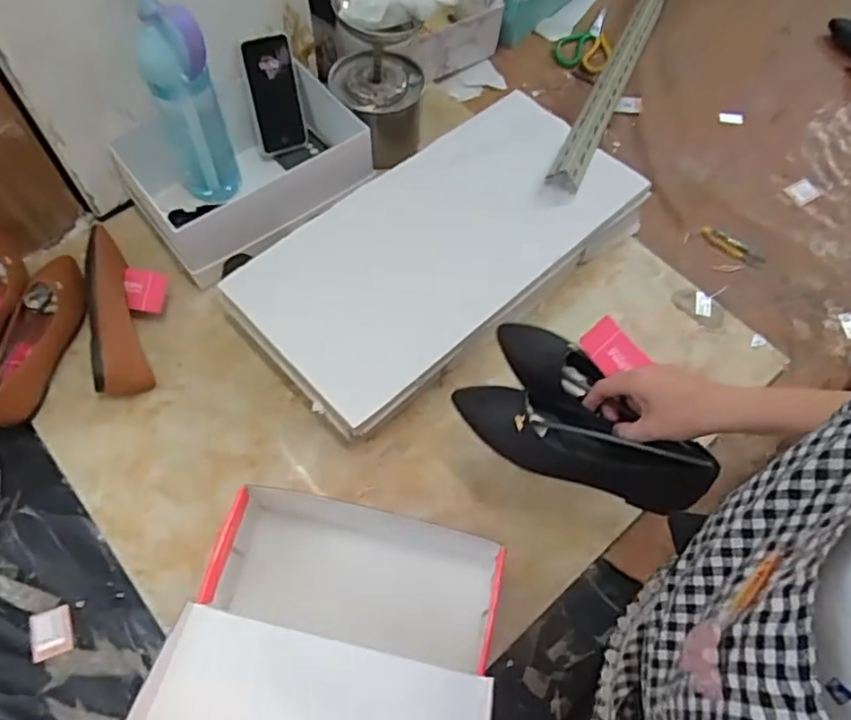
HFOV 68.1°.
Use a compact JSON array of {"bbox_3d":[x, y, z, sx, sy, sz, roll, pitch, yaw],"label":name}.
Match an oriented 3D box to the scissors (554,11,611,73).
[{"bbox_3d":[0.303,-0.604,1.183,0.098,0.011,0.171,17,62,7],"label":"scissors"}]

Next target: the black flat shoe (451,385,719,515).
[{"bbox_3d":[0.143,0.078,0.613,0.235,0.058,0.081,20,63,10],"label":"black flat shoe"}]

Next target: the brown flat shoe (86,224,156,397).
[{"bbox_3d":[-0.402,-0.065,0.812,0.064,0.058,0.239,-15,63,-10],"label":"brown flat shoe"}]

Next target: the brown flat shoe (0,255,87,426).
[{"bbox_3d":[-0.492,-0.029,0.799,0.067,0.062,0.244,7,61,2],"label":"brown flat shoe"}]

